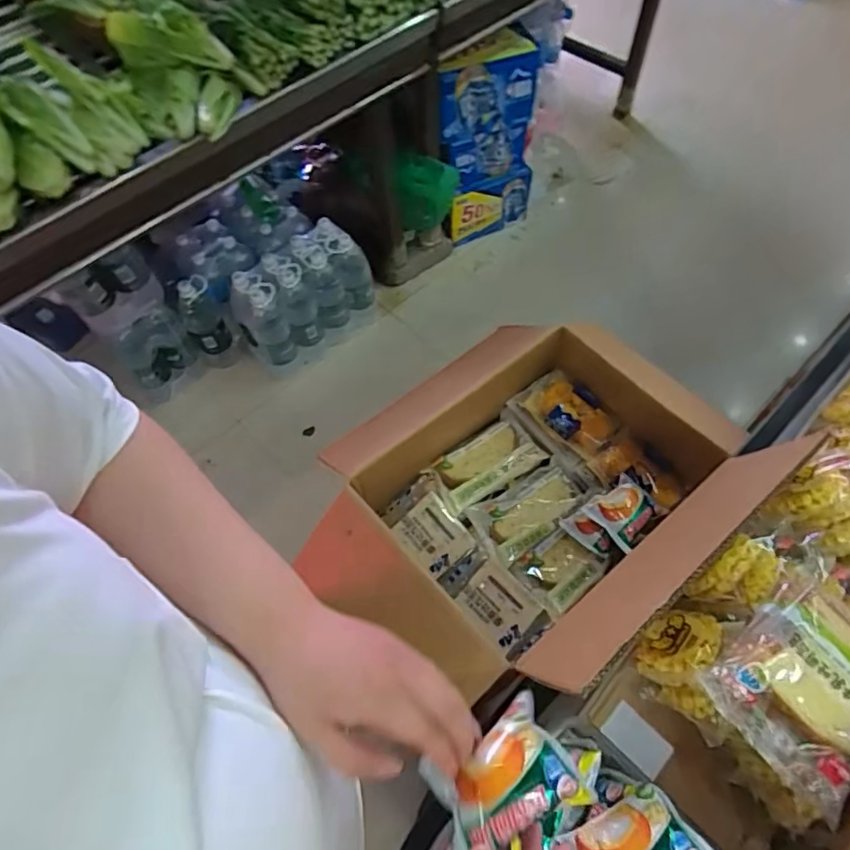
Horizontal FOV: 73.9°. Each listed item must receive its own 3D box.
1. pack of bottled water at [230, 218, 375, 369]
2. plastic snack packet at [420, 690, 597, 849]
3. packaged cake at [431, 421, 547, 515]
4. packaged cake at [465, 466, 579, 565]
[{"bbox_3d":[-0.351,-0.367,1.708,0.381,0.311,0.192,-40,67,-18],"label":"pack of bottled water"},{"bbox_3d":[0.052,0.236,0.380,0.093,0.032,0.070,-24,62,-11],"label":"plastic snack packet"},{"bbox_3d":[0.094,0.058,0.881,0.166,0.024,0.089,-33,64,-15],"label":"packaged cake"},{"bbox_3d":[0.157,0.126,0.851,0.158,0.032,0.094,-31,64,-14],"label":"packaged cake"}]

